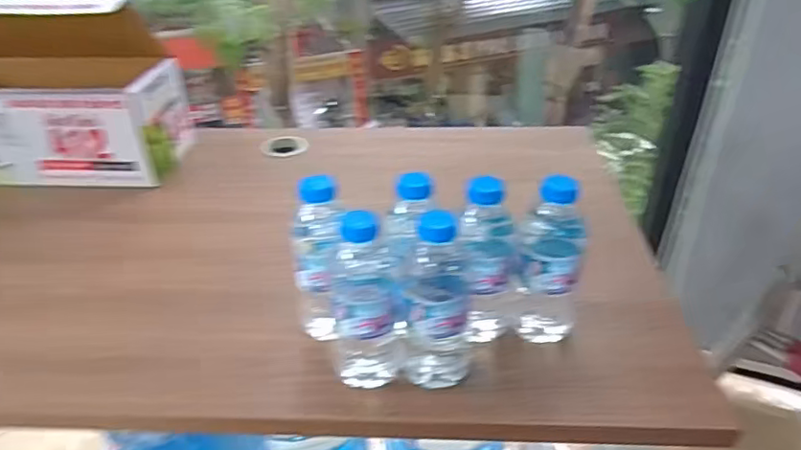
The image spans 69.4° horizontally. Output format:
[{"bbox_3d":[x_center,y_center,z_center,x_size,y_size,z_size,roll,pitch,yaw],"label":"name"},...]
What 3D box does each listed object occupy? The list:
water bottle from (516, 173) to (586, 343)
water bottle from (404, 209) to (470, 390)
[{"bbox_3d":[0.142,0.032,0.545,0.057,0.170,0.065,10,36,15],"label":"water bottle"},{"bbox_3d":[0.034,0.068,0.503,0.055,0.165,0.063,4,34,7],"label":"water bottle"}]

